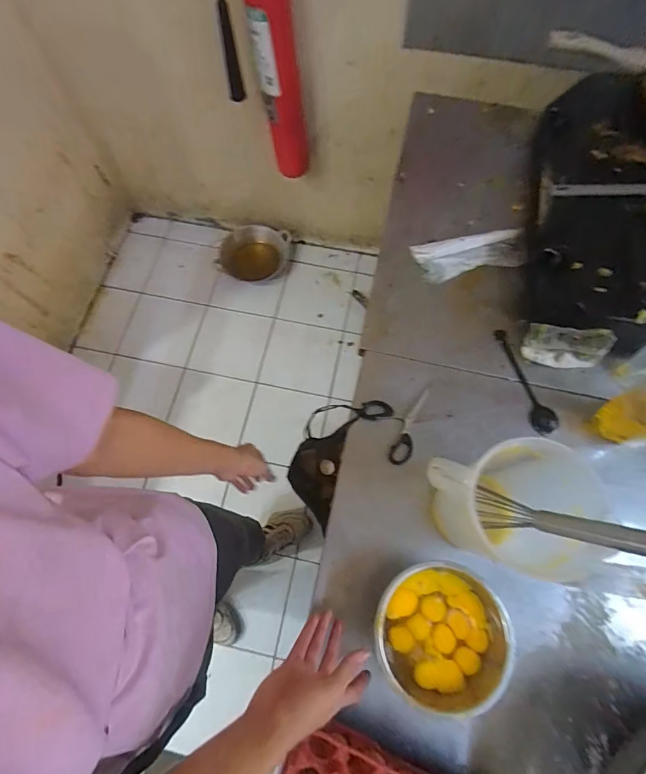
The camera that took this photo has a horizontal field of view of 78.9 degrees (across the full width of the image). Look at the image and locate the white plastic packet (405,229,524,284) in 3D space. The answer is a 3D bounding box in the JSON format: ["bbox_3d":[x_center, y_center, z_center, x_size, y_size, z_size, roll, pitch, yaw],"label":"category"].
[{"bbox_3d":[0.291,-0.259,0.773,0.219,0.030,0.083,-10,71,-4],"label":"white plastic packet"}]

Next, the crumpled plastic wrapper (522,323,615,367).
[{"bbox_3d":[0.414,-0.067,0.672,0.133,0.082,0.039,9,70,3],"label":"crumpled plastic wrapper"}]

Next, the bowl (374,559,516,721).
[{"bbox_3d":[0.160,0.329,0.535,0.175,0.095,0.167,0,70,0],"label":"bowl"}]

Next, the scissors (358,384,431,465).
[{"bbox_3d":[0.136,0.069,0.667,0.128,0.015,0.114,-12,71,-5],"label":"scissors"}]

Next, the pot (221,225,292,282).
[{"bbox_3d":[-0.317,-0.632,1.842,0.316,0.129,0.258,1,70,0],"label":"pot"}]

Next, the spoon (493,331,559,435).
[{"bbox_3d":[0.356,-0.013,0.695,0.040,0.013,0.201,-16,71,-6],"label":"spoon"}]

